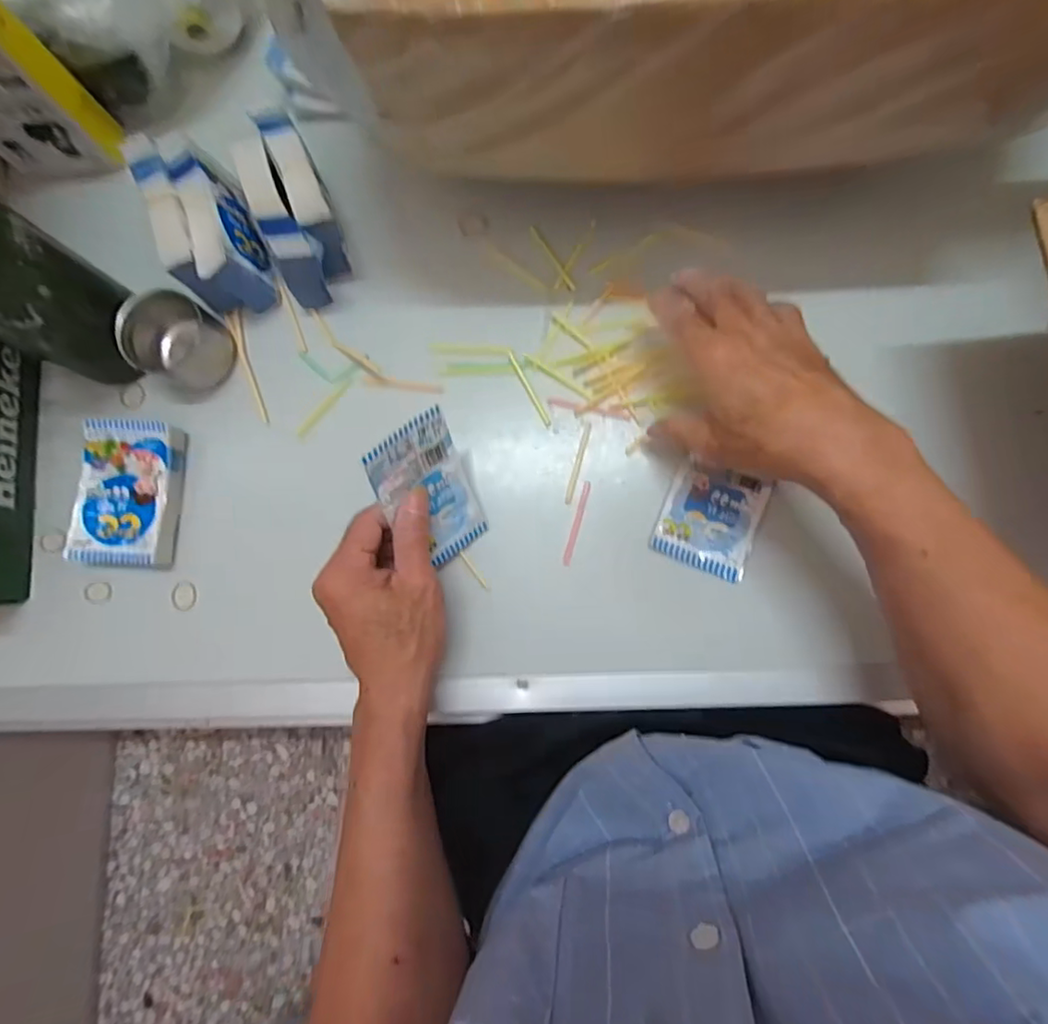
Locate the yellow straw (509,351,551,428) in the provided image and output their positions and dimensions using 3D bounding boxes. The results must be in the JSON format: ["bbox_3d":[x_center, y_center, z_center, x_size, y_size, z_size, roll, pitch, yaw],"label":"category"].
[{"bbox_3d":[0.004,-0.092,0.449,0.005,0.005,0.063,-27,83,1],"label":"yellow straw"}]

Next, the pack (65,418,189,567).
[{"bbox_3d":[-0.292,-0.014,0.445,0.068,0.028,0.104,4,84,4],"label":"pack"}]

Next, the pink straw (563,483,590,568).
[{"bbox_3d":[0.039,0.008,0.436,0.006,0.004,0.063,15,85,5],"label":"pink straw"}]

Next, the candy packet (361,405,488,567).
[{"bbox_3d":[-0.062,-0.012,0.405,0.013,0.103,0.065,19,53,42],"label":"candy packet"}]

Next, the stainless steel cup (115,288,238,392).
[{"bbox_3d":[-0.258,-0.127,0.445,0.066,0.052,0.060,27,86,6],"label":"stainless steel cup"}]

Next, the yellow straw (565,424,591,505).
[{"bbox_3d":[0.040,-0.036,0.440,0.006,0.004,0.061,15,85,5],"label":"yellow straw"}]

